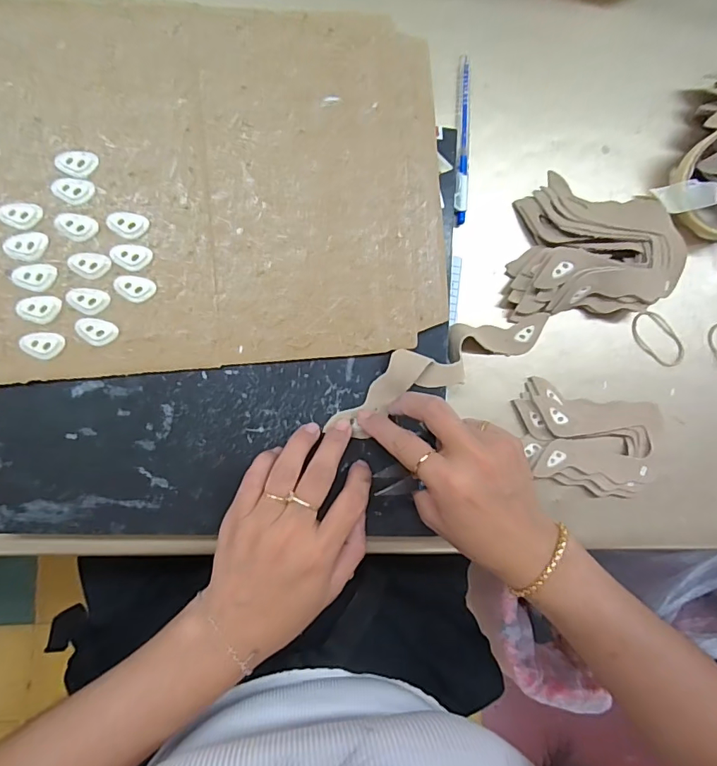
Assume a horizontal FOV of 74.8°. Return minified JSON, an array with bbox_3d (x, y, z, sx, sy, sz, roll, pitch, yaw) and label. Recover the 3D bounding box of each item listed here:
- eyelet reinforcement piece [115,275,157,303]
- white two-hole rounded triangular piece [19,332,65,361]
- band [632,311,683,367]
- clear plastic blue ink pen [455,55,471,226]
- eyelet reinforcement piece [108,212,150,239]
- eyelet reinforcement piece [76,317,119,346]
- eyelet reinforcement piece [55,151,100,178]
[{"bbox_3d":[-0.147,-0.062,0.308,0.024,0.004,0.017,22,86,-8],"label":"eyelet reinforcement piece"},{"bbox_3d":[-0.202,-0.024,0.299,0.024,0.004,0.017,8,88,-8],"label":"white two-hole rounded triangular piece"},{"bbox_3d":[0.255,-0.037,0.398,0.058,0.005,0.029,44,88,-6],"label":"band"},{"bbox_3d":[0.083,-0.194,0.373,0.011,0.009,0.132,4,89,-8],"label":"clear plastic blue ink pen"},{"bbox_3d":[-0.152,-0.104,0.307,0.025,0.004,0.017,10,88,-8],"label":"eyelet reinforcement piece"},{"bbox_3d":[-0.170,-0.033,0.304,0.025,0.004,0.017,7,88,-8],"label":"eyelet reinforcement piece"},{"bbox_3d":[-0.182,-0.142,0.302,0.024,0.004,0.018,10,88,-8],"label":"eyelet reinforcement piece"}]

